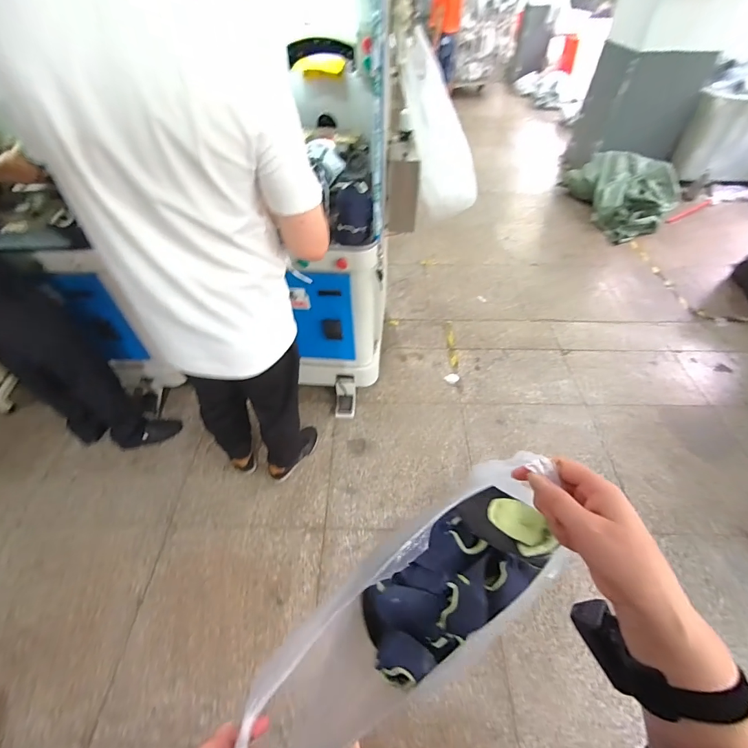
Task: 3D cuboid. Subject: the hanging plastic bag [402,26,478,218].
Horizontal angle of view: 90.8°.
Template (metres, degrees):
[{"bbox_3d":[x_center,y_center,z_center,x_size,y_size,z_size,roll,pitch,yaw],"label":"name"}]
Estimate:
[{"bbox_3d":[0.241,-0.932,1.424,0.175,0.620,0.153,-35,28,-28],"label":"hanging plastic bag"}]

